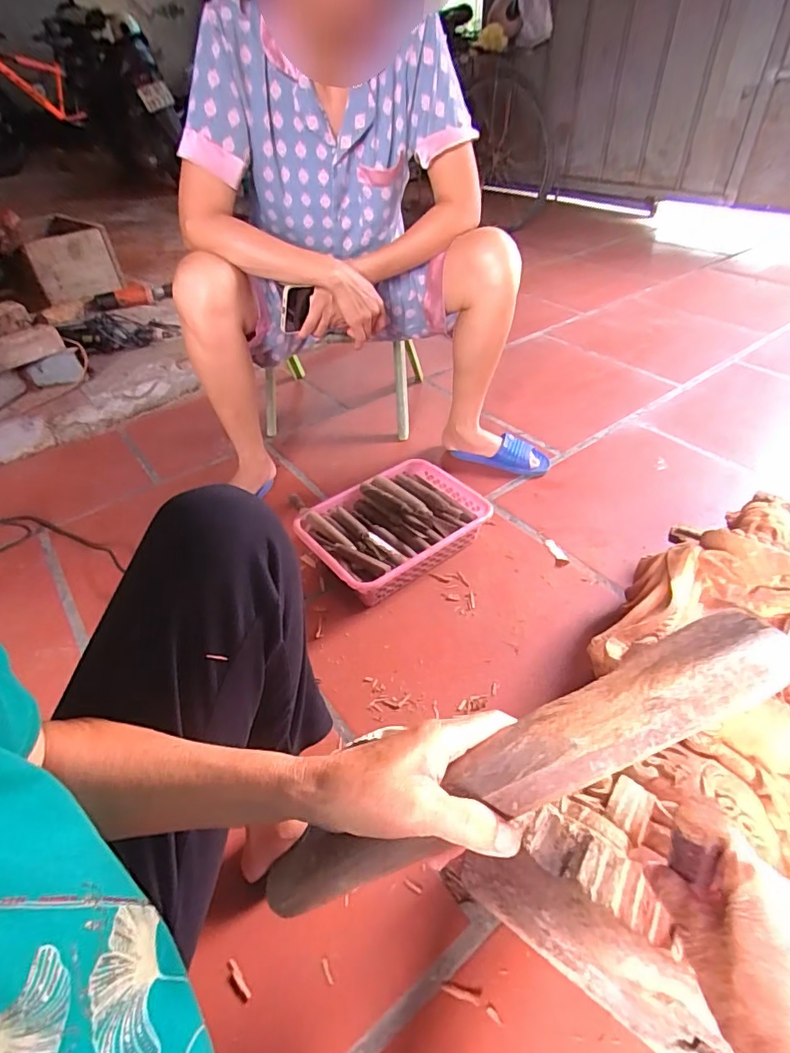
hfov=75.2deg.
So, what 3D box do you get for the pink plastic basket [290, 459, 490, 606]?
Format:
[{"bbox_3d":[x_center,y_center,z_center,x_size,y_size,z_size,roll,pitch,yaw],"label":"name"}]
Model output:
[{"bbox_3d":[0.001,0.004,0.976,0.328,0.089,0.241,-32,49,-27],"label":"pink plastic basket"}]

